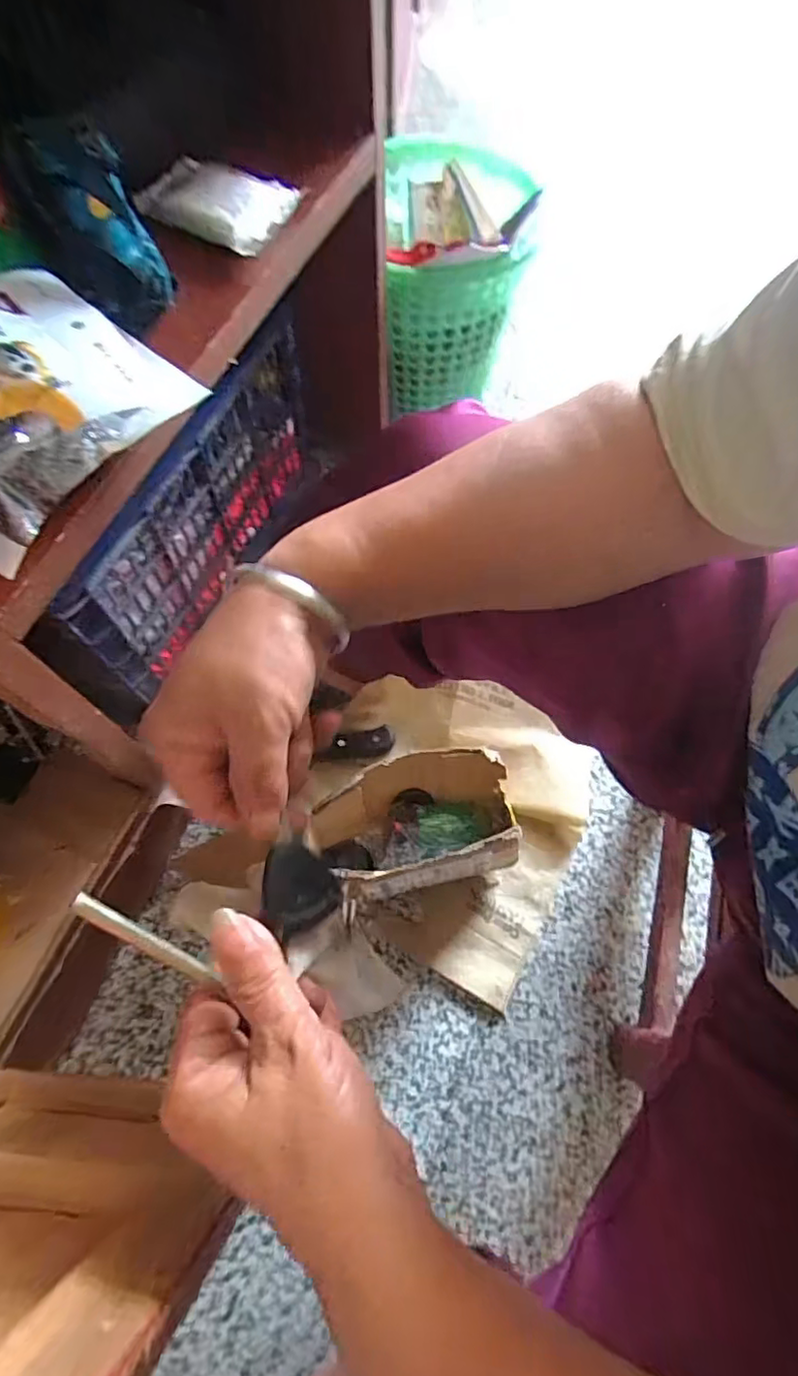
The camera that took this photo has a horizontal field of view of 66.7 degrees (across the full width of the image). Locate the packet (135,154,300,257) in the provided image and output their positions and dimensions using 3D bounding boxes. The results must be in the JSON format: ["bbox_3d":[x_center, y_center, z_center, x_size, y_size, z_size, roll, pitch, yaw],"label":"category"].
[{"bbox_3d":[-0.147,-0.388,0.478,0.116,0.020,0.082,21,68,9],"label":"packet"}]

